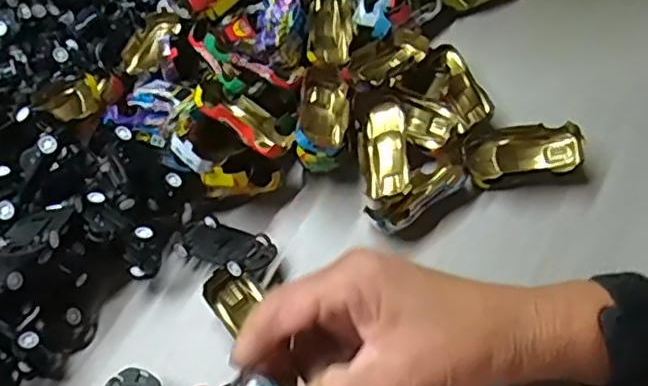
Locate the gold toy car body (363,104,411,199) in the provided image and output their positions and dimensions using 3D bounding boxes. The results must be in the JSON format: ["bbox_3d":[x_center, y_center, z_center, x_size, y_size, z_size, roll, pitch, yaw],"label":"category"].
[{"bbox_3d":[0.038,-0.025,0.392,0.028,0.016,0.061,-15,68,22],"label":"gold toy car body"}]

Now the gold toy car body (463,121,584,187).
[{"bbox_3d":[0.114,-0.024,0.378,0.064,0.021,0.032,-5,58,5],"label":"gold toy car body"}]

